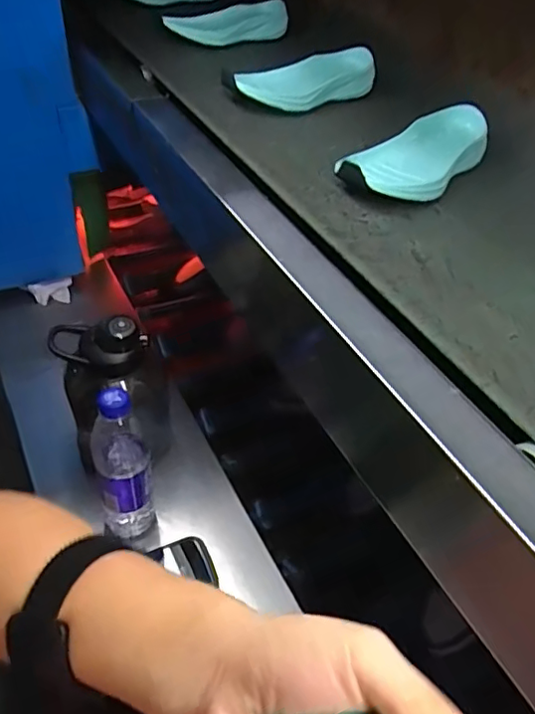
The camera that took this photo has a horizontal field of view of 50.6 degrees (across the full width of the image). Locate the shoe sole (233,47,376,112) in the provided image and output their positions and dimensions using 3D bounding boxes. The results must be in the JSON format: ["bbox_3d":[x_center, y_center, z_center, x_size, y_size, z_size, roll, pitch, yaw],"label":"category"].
[{"bbox_3d":[0.047,-0.326,0.671,0.195,0.046,0.067,-25,53,-29],"label":"shoe sole"}]

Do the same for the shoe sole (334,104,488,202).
[{"bbox_3d":[0.148,-0.197,0.555,0.085,0.042,0.194,29,48,21],"label":"shoe sole"}]

